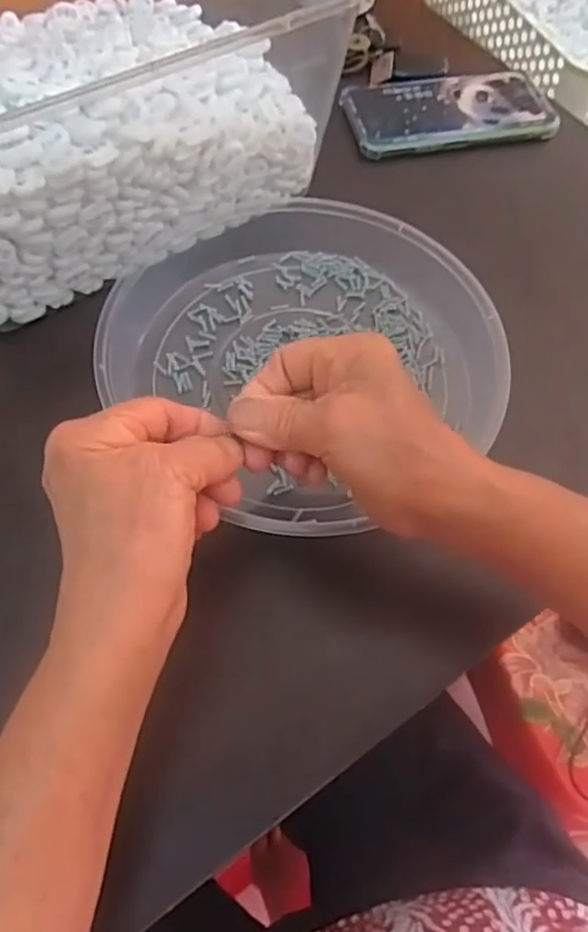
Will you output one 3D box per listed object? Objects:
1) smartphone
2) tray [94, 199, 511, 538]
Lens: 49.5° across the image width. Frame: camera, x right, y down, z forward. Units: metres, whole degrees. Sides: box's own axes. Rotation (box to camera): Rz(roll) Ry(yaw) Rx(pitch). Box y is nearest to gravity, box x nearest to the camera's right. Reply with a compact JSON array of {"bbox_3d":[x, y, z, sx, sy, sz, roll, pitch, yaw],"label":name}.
[{"bbox_3d":[0.128,-0.289,0.520,0.169,0.008,0.084,-6,64,-6],"label":"smartphone"},{"bbox_3d":[0.011,-0.073,0.392,0.227,0.035,0.217,1,63,-3],"label":"tray"}]

